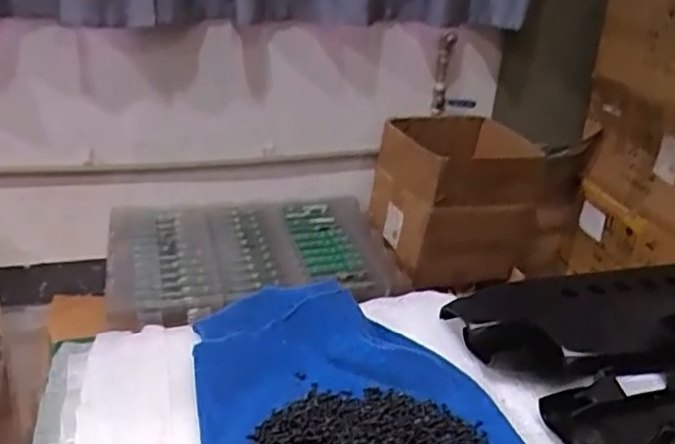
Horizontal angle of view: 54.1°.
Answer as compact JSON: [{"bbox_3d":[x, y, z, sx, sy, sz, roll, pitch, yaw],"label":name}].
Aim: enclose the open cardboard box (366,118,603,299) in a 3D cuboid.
[{"bbox_3d":[0.371,-0.099,1.743,0.524,0.316,0.290,-13,31,-28],"label":"open cardboard box"}]

